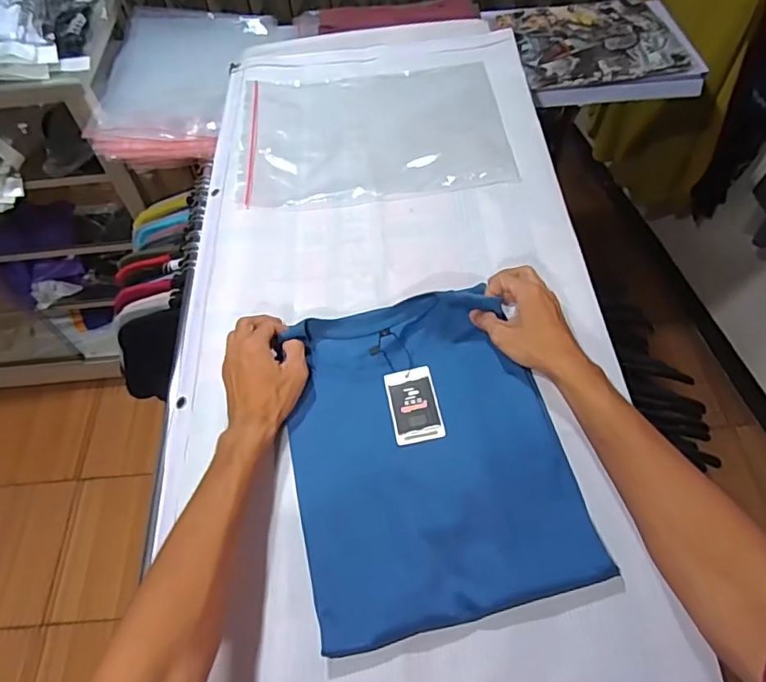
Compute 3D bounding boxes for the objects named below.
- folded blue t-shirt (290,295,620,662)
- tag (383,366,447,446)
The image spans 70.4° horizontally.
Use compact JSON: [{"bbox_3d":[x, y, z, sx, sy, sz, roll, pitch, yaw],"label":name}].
[{"bbox_3d":[0.038,0.099,0.541,0.253,0.033,0.322,-13,58,-5],"label":"folded blue t-shirt"},{"bbox_3d":[0.033,0.066,0.573,0.051,0.004,0.085,-10,57,-3],"label":"tag"}]

